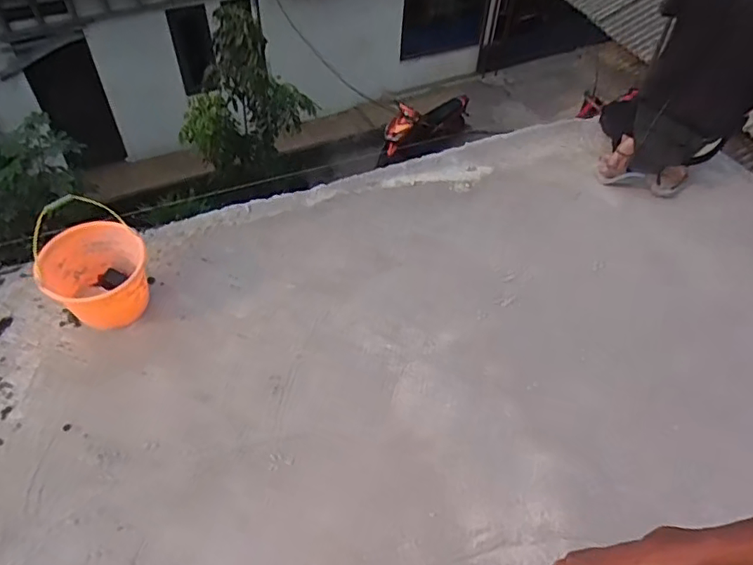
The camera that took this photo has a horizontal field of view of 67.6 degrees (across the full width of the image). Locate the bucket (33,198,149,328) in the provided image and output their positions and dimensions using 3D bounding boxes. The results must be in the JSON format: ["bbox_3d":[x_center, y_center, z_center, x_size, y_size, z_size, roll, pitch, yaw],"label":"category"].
[{"bbox_3d":[-0.820,-0.049,1.629,0.276,0.329,0.251,1,49,-1],"label":"bucket"}]

